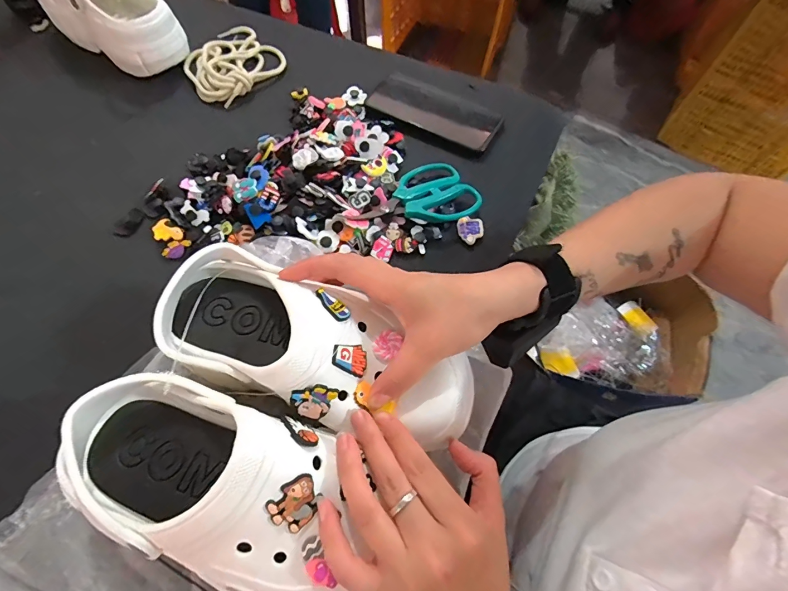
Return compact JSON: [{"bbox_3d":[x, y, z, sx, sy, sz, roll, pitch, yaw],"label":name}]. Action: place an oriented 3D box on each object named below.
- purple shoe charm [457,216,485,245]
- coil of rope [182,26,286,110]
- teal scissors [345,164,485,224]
[{"bbox_3d":[0.080,-0.069,0.399,0.027,0.004,0.029,-2,76,7],"label":"purple shoe charm"},{"bbox_3d":[-0.223,-0.319,0.516,0.122,0.020,0.132,-40,70,-19],"label":"coil of rope"},{"bbox_3d":[0.018,-0.103,0.403,0.132,0.020,0.085,-26,66,-13],"label":"teal scissors"}]

